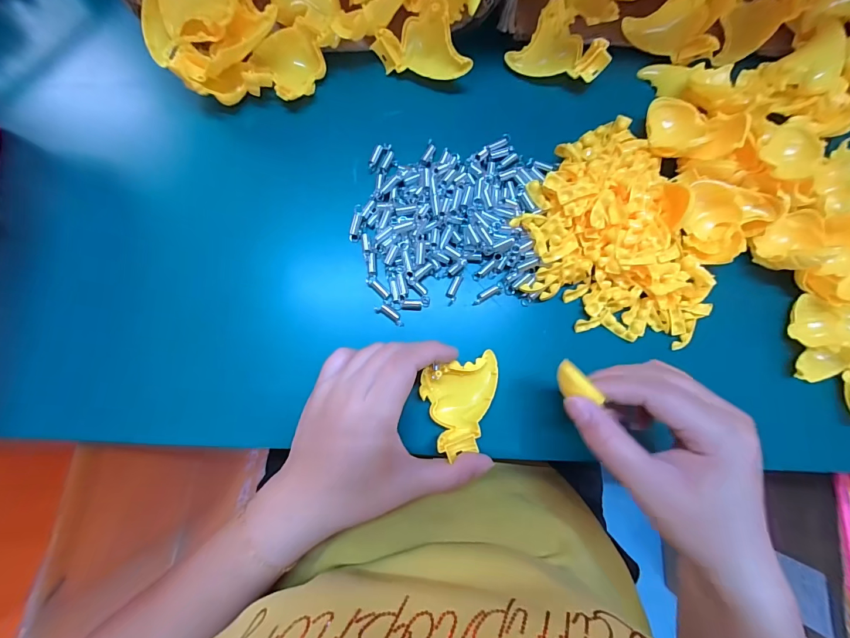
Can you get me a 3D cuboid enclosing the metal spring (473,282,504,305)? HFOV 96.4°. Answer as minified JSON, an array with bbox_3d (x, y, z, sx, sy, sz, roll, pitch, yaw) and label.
[{"bbox_3d":[0.050,-0.020,0.302,0.028,0.005,0.008,-29,86,-7],"label":"metal spring"}]

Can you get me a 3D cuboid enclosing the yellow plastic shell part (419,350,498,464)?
[{"bbox_3d":[0.030,0.062,0.273,0.057,0.022,0.064,-14,84,-5],"label":"yellow plastic shell part"}]

